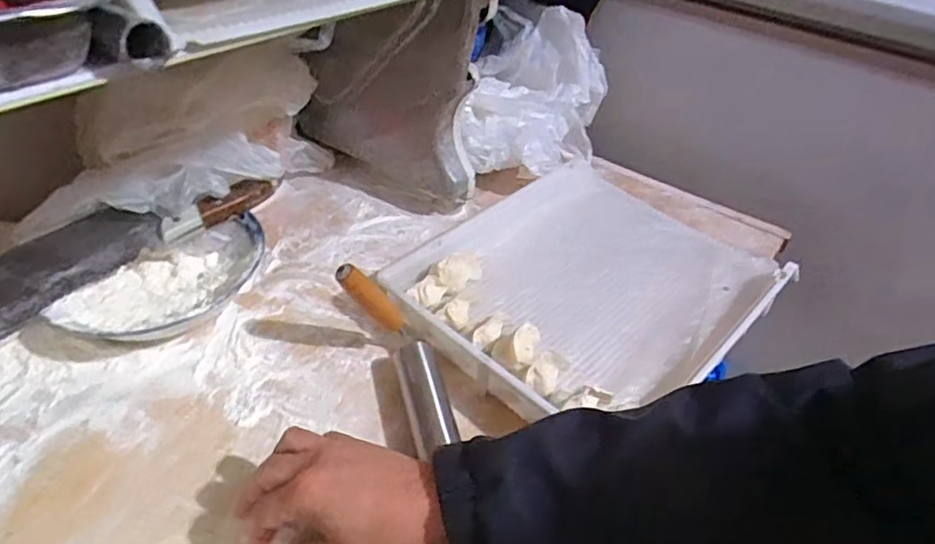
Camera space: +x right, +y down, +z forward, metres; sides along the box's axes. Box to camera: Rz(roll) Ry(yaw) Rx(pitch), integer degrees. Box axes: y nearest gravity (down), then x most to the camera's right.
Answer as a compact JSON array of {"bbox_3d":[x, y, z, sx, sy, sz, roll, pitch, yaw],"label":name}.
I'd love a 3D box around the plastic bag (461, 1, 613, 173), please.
[{"bbox_3d":[0.087,-0.220,0.777,0.175,0.152,0.202,8,41,5],"label":"plastic bag"}]

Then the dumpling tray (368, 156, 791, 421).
[{"bbox_3d":[0.137,0.003,0.651,0.304,0.053,0.394,33,49,29],"label":"dumpling tray"}]

